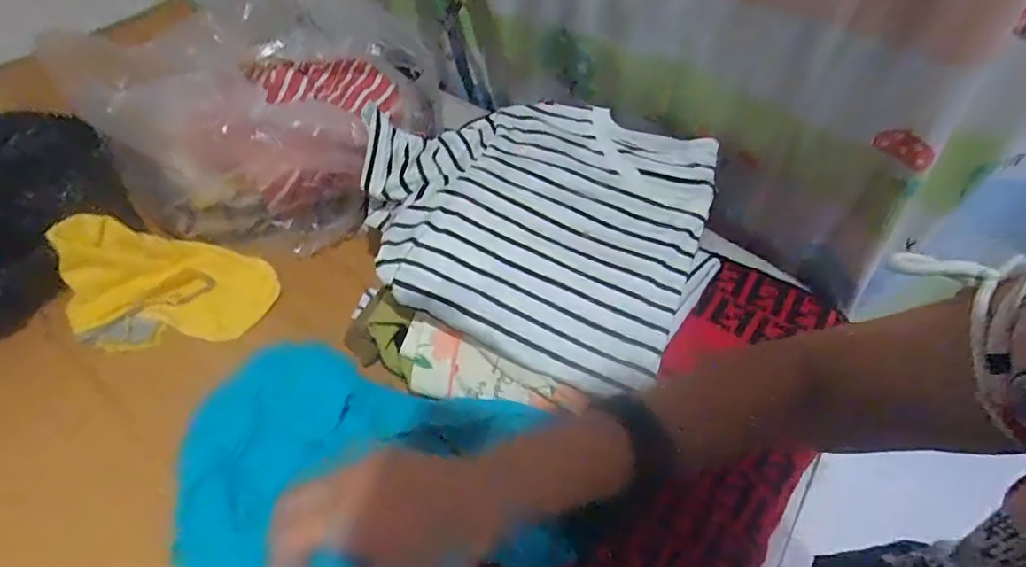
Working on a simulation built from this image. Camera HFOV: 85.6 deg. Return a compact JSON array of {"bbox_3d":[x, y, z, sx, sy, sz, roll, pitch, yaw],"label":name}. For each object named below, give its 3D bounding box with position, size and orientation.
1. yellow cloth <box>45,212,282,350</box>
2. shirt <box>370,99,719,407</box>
[{"bbox_3d":[-0.326,-0.011,0.525,0.167,0.093,0.102,-11,53,-12],"label":"yellow cloth"},{"bbox_3d":[0.022,-0.067,0.525,0.312,0.064,0.283,17,53,10],"label":"shirt"}]

